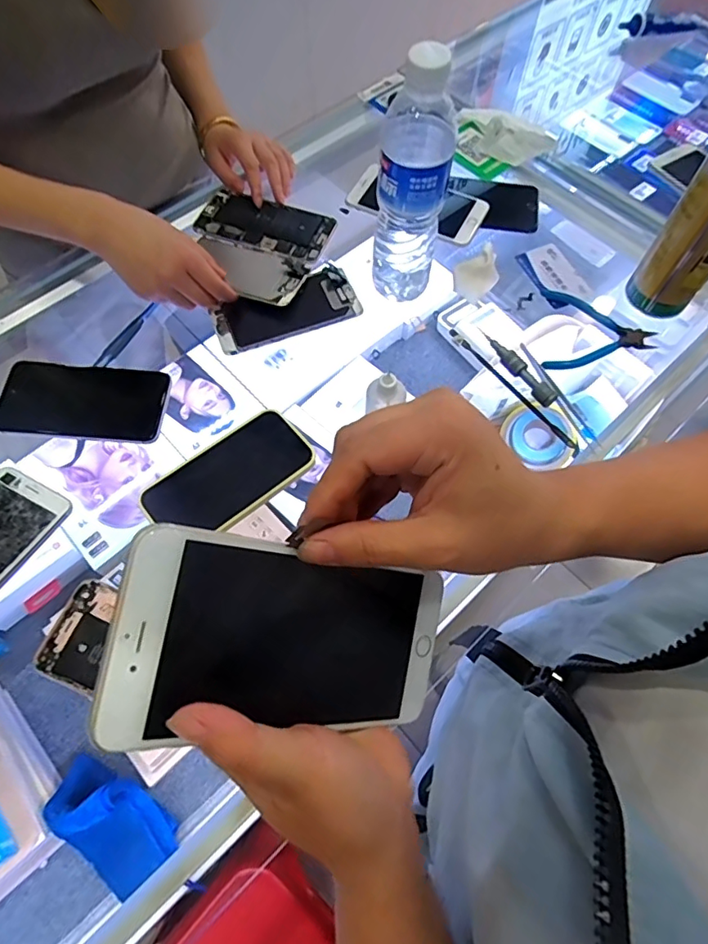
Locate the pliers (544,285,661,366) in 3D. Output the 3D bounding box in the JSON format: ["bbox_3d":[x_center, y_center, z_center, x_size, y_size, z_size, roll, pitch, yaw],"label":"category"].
[{"bbox_3d":[0.253,-0.146,0.543,0.112,0.016,0.104,7,65,3],"label":"pliers"}]

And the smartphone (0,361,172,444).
[{"bbox_3d":[-0.258,-0.067,0.498,0.154,0.013,0.074,6,65,2],"label":"smartphone"}]

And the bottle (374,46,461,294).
[{"bbox_3d":[0.052,-0.254,0.465,0.062,0.211,0.068,5,65,2],"label":"bottle"}]

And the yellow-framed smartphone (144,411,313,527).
[{"bbox_3d":[-0.108,0.005,0.465,0.146,0.011,0.073,-35,70,-15],"label":"yellow-framed smartphone"}]

